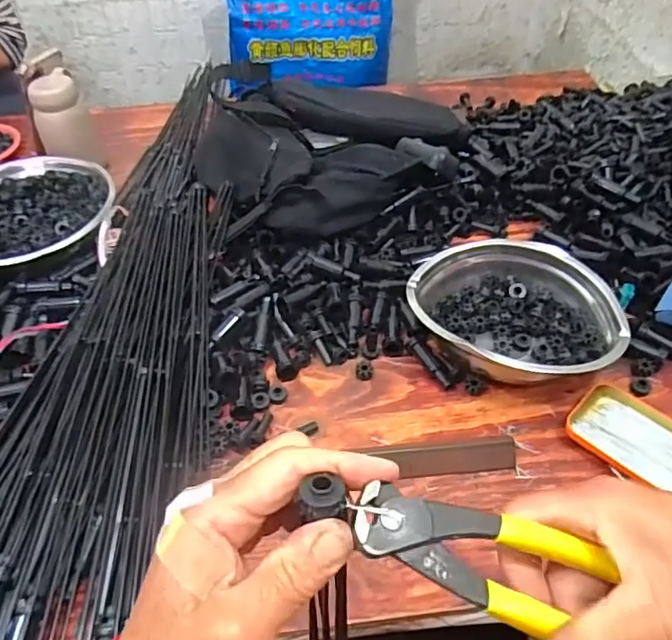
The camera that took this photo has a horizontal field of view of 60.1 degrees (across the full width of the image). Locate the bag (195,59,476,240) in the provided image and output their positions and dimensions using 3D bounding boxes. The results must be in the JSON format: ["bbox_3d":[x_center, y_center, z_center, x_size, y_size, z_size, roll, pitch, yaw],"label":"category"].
[{"bbox_3d":[0.002,-0.255,0.803,0.364,0.089,0.313,-27,51,-22],"label":"bag"}]

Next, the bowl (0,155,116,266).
[{"bbox_3d":[-0.400,-0.137,0.753,0.214,0.062,0.203,-36,55,-28],"label":"bowl"}]

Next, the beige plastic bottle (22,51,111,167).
[{"bbox_3d":[-0.417,-0.308,0.884,0.081,0.156,0.091,-25,51,-20],"label":"beige plastic bottle"}]

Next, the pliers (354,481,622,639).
[{"bbox_3d":[0.083,0.106,0.238,0.159,0.011,0.040,22,55,-2],"label":"pliers"}]

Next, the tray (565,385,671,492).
[{"bbox_3d":[0.290,0.118,0.532,0.142,0.020,0.075,32,55,28],"label":"tray"}]

